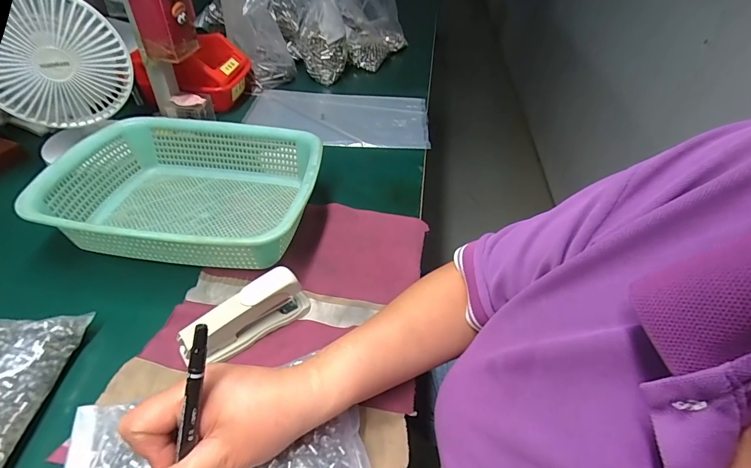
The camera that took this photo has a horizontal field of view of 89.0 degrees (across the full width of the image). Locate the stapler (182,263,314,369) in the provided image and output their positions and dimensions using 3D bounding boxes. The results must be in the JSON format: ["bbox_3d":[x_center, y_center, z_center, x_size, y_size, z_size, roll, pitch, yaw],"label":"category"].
[{"bbox_3d":[-0.121,0.077,0.363,0.121,0.051,0.032,-27,52,-30],"label":"stapler"}]

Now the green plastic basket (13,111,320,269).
[{"bbox_3d":[-0.220,-0.051,0.467,0.289,0.079,0.219,8,43,3],"label":"green plastic basket"}]

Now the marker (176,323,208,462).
[{"bbox_3d":[-0.107,0.111,0.222,0.008,0.123,0.006,12,9,7],"label":"marker"}]

